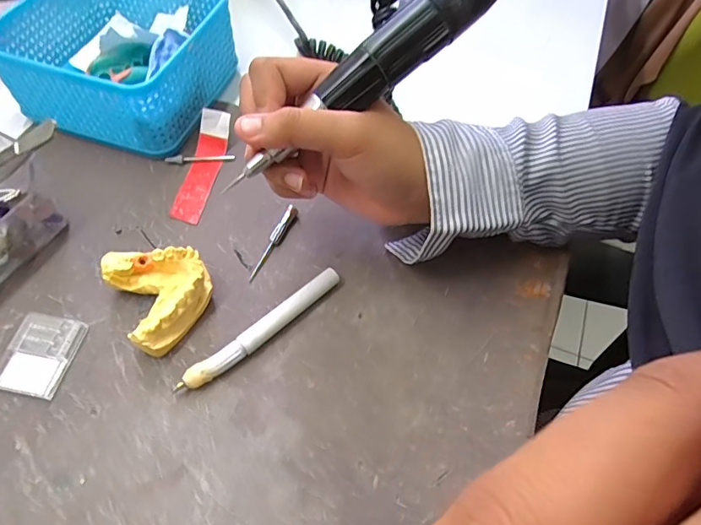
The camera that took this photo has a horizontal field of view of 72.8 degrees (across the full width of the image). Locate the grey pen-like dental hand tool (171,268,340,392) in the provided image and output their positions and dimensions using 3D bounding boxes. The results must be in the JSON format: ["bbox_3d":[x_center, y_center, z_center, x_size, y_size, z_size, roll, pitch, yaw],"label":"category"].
[{"bbox_3d":[-0.050,0.040,0.279,0.110,0.012,0.013,-36,69,-22],"label":"grey pen-like dental hand tool"}]

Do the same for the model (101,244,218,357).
[{"bbox_3d":[-0.108,0.017,0.279,0.050,0.028,0.062,-27,66,-18],"label":"model"}]

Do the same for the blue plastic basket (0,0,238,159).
[{"bbox_3d":[-0.170,-0.158,0.360,0.131,0.060,0.132,18,60,6],"label":"blue plastic basket"}]

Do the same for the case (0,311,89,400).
[{"bbox_3d":[-0.175,0.051,0.266,0.038,0.006,0.044,13,60,3],"label":"case"}]

